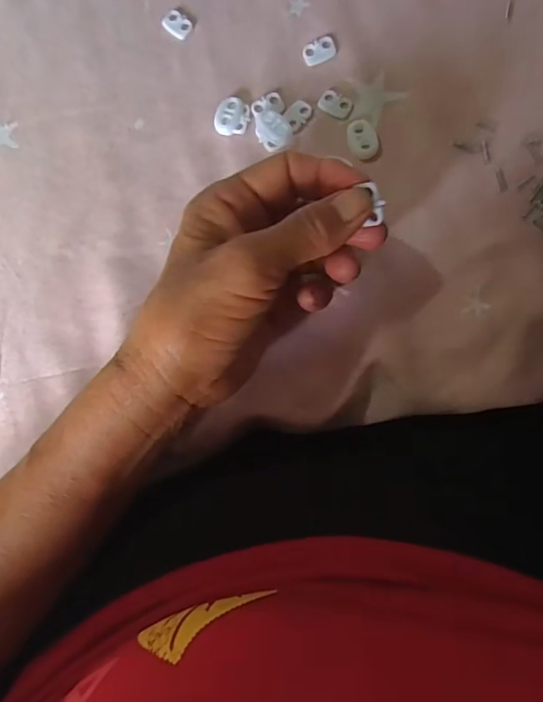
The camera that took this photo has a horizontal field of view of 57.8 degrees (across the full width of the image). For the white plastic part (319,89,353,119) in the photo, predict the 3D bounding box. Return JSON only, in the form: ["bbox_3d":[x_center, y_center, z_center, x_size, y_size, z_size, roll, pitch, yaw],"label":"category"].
[{"bbox_3d":[0.036,-0.140,0.277,0.019,0.004,0.012,30,87,8],"label":"white plastic part"}]

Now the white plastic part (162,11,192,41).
[{"bbox_3d":[-0.056,-0.195,0.293,0.017,0.004,0.014,37,88,8],"label":"white plastic part"}]

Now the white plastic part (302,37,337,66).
[{"bbox_3d":[0.027,-0.173,0.281,0.019,0.004,0.013,-23,82,3],"label":"white plastic part"}]

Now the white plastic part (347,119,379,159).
[{"bbox_3d":[0.051,-0.118,0.272,0.015,0.005,0.021,-21,82,3],"label":"white plastic part"}]

